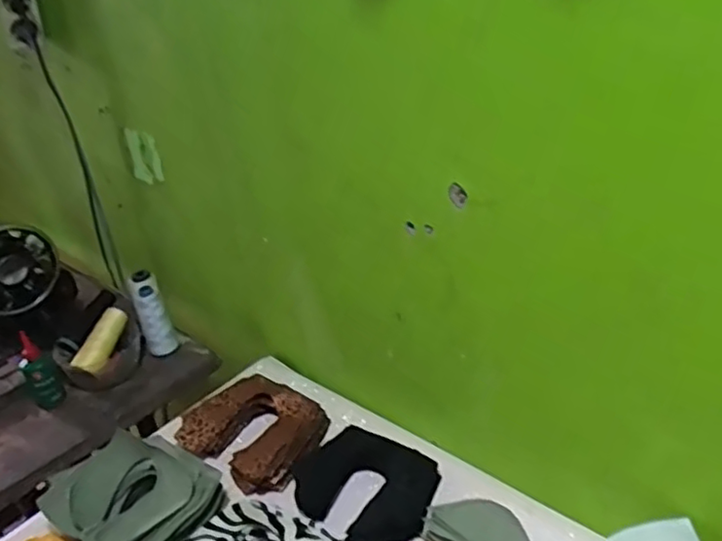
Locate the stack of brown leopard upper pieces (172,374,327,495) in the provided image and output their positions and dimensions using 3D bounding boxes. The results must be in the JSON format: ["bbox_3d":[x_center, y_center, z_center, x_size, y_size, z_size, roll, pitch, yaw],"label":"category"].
[{"bbox_3d":[-0.139,0.199,0.826,0.168,0.035,0.139,11,34,28],"label":"stack of brown leopard upper pieces"}]

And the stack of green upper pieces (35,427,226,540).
[{"bbox_3d":[-0.246,0.255,0.718,0.168,0.075,0.146,15,36,33],"label":"stack of green upper pieces"}]

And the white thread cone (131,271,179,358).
[{"bbox_3d":[-0.321,0.072,1.016,0.046,0.121,0.045,-13,30,-11],"label":"white thread cone"}]

